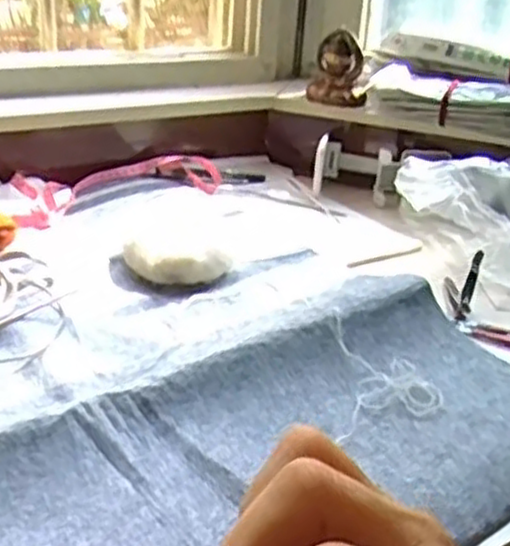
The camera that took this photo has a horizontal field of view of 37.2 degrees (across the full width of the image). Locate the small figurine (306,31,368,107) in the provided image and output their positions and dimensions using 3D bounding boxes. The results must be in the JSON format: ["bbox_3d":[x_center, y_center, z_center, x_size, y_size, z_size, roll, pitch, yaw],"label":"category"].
[{"bbox_3d":[0.103,-0.253,0.945,0.068,0.082,0.036,26,32,38],"label":"small figurine"}]

